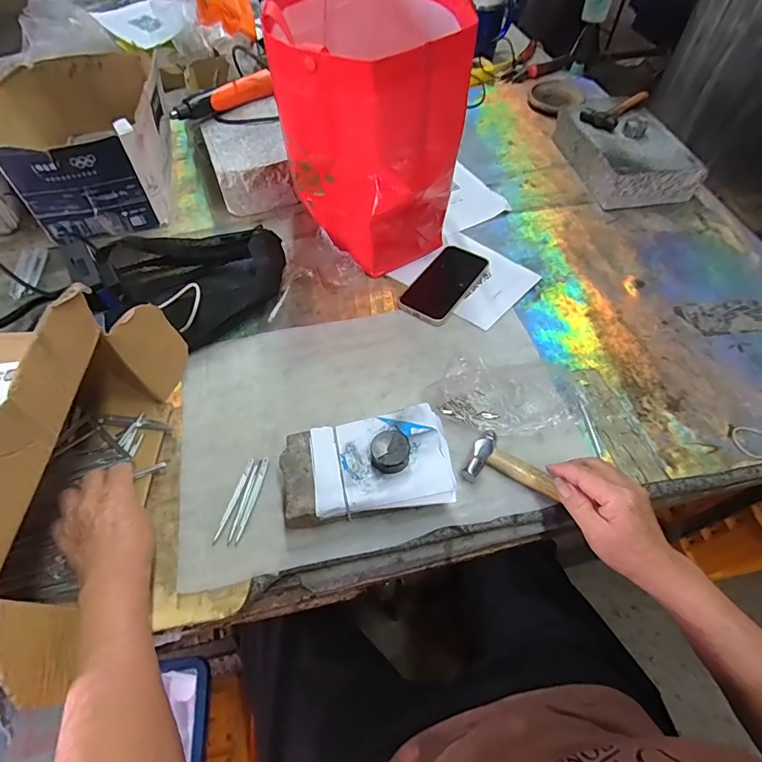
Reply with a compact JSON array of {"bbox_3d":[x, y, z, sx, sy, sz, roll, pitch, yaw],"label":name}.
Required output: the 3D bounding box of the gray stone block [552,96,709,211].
[{"bbox_3d":[0.426,-0.414,0.795,0.151,0.078,0.258,-11,56,-7],"label":"gray stone block"}]

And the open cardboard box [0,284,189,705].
[{"bbox_3d":[-0.309,0.068,0.378,0.165,0.201,0.318,0,55,1],"label":"open cardboard box"}]

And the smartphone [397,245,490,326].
[{"bbox_3d":[0.090,-0.141,0.637,0.075,0.009,0.152,29,61,20],"label":"smartphone"}]

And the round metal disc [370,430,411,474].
[{"bbox_3d":[0.010,0.070,0.445,0.038,0.017,0.040,0,57,0],"label":"round metal disc"}]

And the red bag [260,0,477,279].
[{"bbox_3d":[-0.008,-0.325,0.592,0.210,0.299,0.245,1,55,2],"label":"red bag"}]

